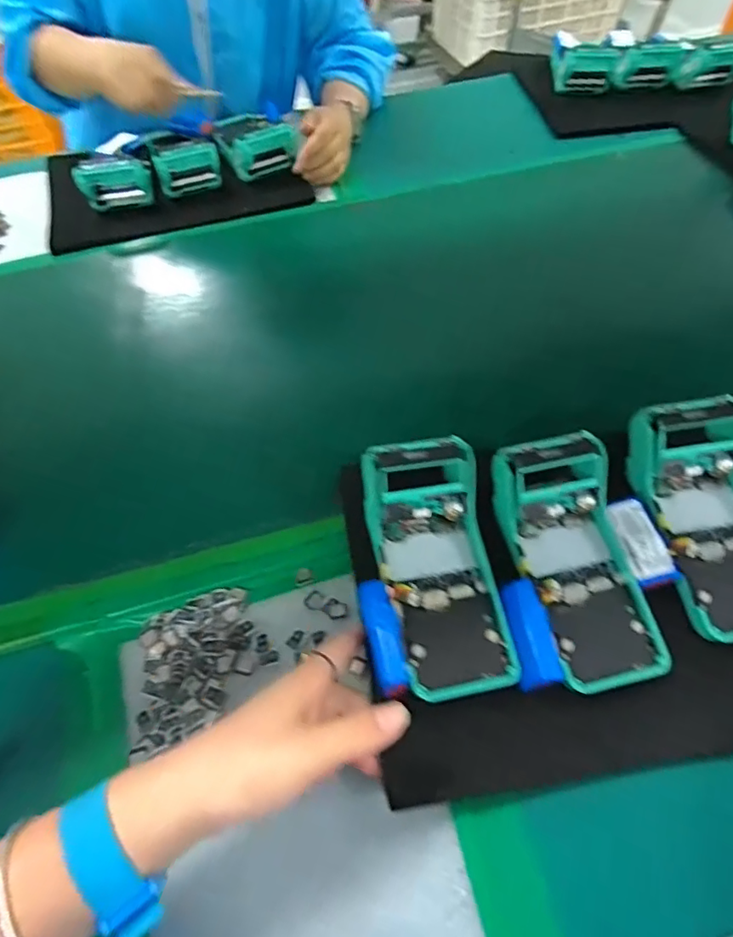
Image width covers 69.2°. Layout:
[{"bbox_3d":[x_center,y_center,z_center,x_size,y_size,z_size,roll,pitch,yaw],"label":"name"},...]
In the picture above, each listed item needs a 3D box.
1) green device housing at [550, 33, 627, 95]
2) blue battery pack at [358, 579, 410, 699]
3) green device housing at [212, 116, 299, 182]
[{"bbox_3d":[0.348,-0.652,0.852,0.096,0.062,0.090,6,57,3],"label":"green device housing"},{"bbox_3d":[0.011,0.111,0.348,0.021,0.025,0.072,-12,58,-8],"label":"blue battery pack"},{"bbox_3d":[-0.160,-0.467,0.744,0.092,0.063,0.153,-21,60,-14],"label":"green device housing"}]

